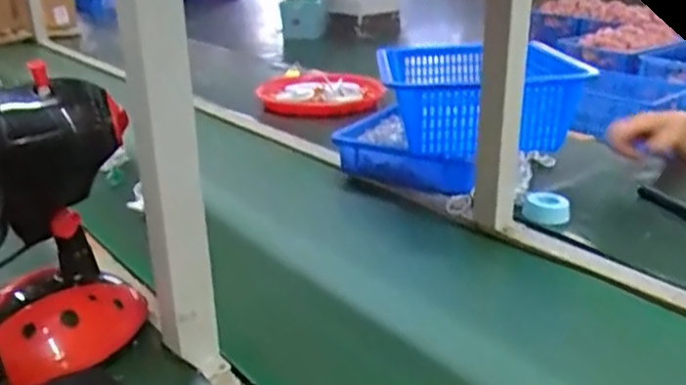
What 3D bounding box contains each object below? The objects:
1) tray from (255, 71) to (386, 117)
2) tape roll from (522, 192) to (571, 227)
[{"bbox_3d":[-0.051,-0.230,1.486,0.278,0.042,0.263,-3,24,-3],"label":"tray"},{"bbox_3d":[0.271,0.019,0.877,0.059,0.030,0.059,4,25,12],"label":"tape roll"}]

